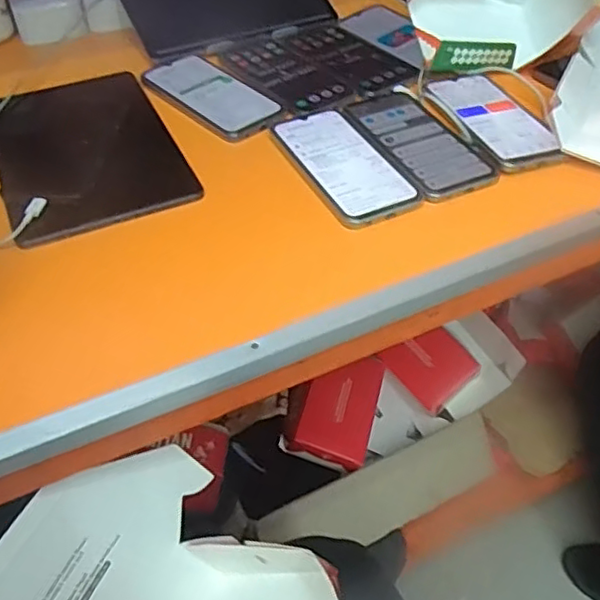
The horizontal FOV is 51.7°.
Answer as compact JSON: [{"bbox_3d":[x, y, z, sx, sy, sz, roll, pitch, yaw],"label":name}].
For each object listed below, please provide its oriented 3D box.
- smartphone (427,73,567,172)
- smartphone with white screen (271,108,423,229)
[{"bbox_3d":[0.195,-0.193,0.634,0.081,0.012,0.182,-11,48,-11],"label":"smartphone"},{"bbox_3d":[0.037,-0.131,0.582,0.078,0.006,0.176,-20,50,-18],"label":"smartphone with white screen"}]

